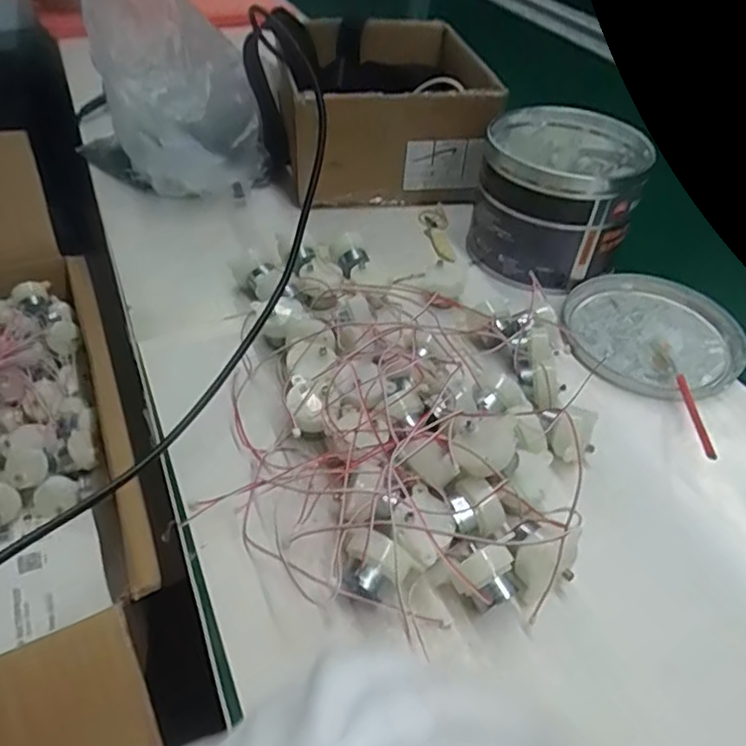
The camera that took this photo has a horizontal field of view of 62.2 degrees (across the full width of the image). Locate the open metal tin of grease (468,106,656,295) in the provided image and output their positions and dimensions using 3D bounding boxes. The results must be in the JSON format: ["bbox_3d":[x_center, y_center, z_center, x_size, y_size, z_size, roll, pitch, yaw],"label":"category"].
[{"bbox_3d":[0.152,-0.149,0.517,0.126,0.104,0.135,1,44,-1],"label":"open metal tin of grease"}]

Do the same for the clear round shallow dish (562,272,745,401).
[{"bbox_3d":[0.212,-0.030,0.470,0.127,0.013,0.135,1,44,-1],"label":"clear round shallow dish"}]

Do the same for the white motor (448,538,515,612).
[{"bbox_3d":[0.054,0.103,0.299,0.030,0.030,0.022,-22,49,-23],"label":"white motor"}]

